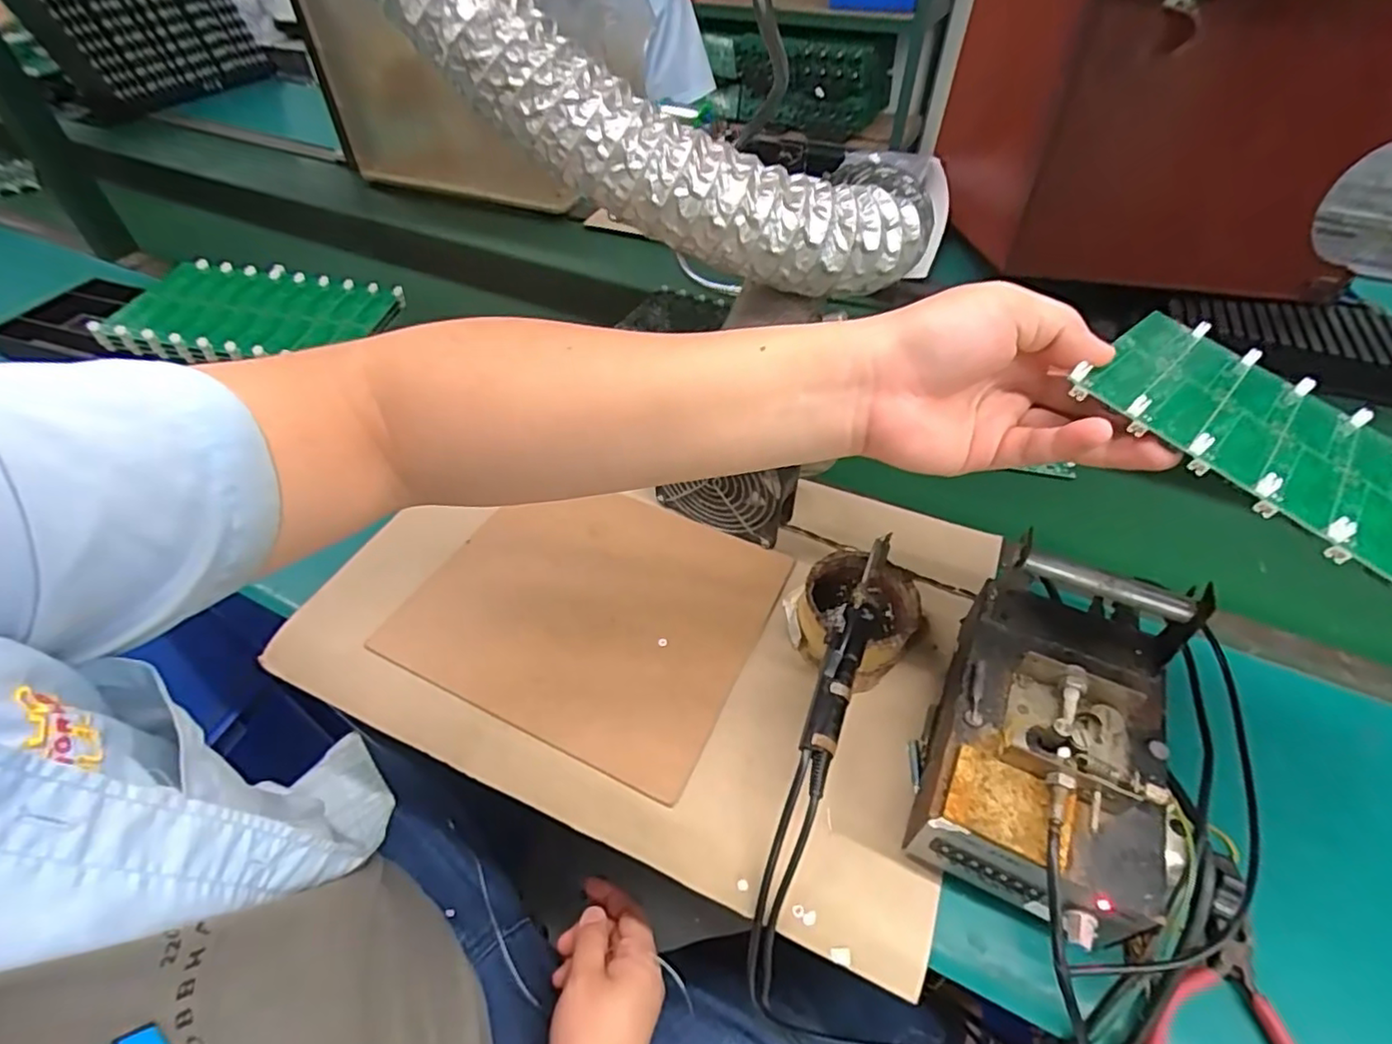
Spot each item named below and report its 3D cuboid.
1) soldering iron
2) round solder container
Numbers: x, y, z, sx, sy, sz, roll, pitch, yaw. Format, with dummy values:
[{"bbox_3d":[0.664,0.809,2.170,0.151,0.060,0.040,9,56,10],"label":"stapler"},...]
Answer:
[{"bbox_3d":[0.104,0.080,0.425,0.023,0.021,0.201,19,51,16],"label":"soldering iron"},{"bbox_3d":[0.120,0.063,0.469,0.092,0.058,0.090,-1,49,1],"label":"round solder container"}]

